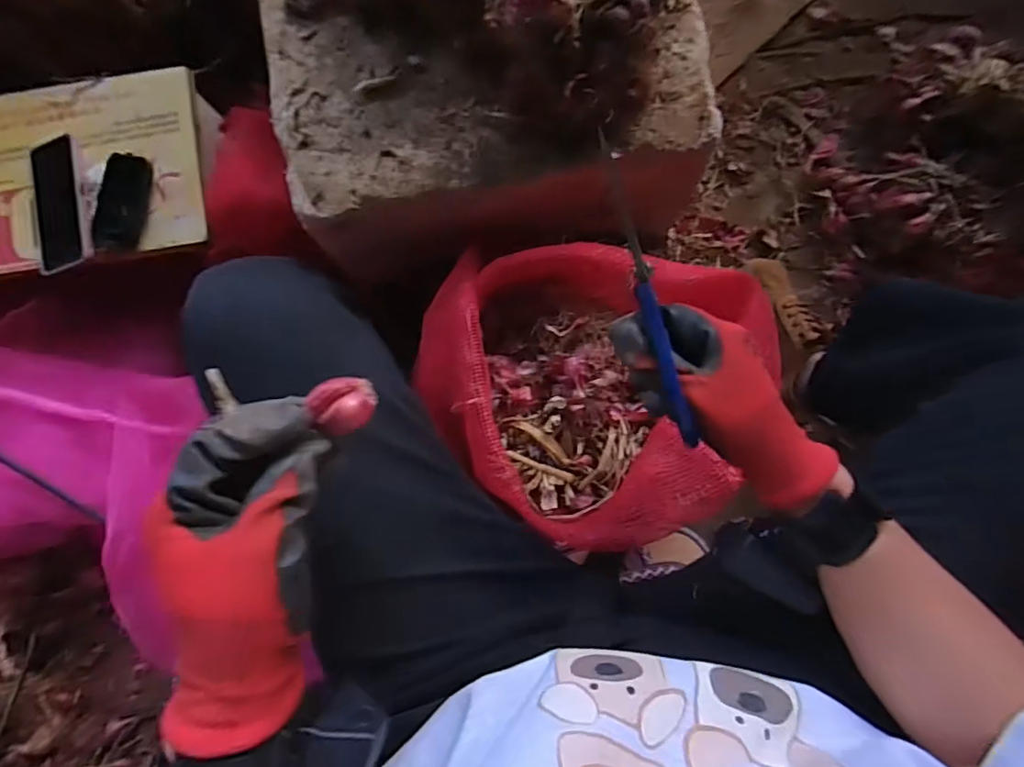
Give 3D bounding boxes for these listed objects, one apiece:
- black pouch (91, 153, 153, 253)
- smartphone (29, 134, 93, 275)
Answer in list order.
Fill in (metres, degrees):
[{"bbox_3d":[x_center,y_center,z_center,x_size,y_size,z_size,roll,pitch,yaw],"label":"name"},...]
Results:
[{"bbox_3d":[-0.474,-0.219,0.649,0.055,0.010,0.116,9,89,-14],"label":"black pouch"},{"bbox_3d":[-0.567,-0.223,0.665,0.089,0.011,0.172,-14,83,17],"label":"smartphone"}]

